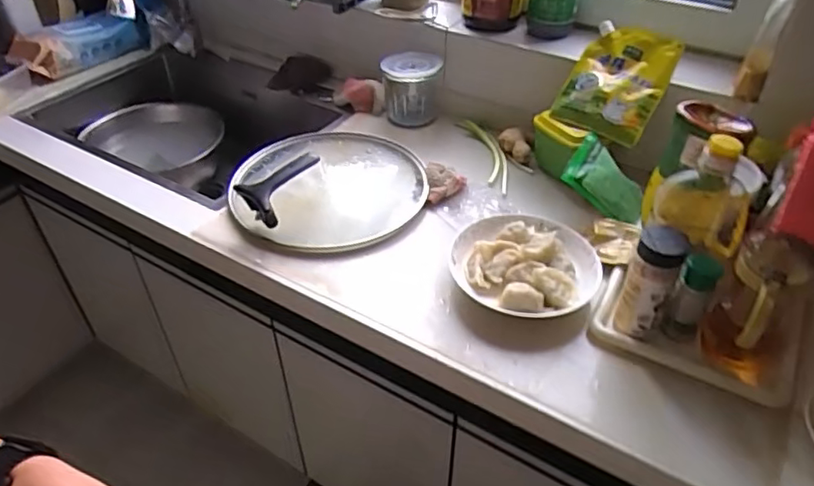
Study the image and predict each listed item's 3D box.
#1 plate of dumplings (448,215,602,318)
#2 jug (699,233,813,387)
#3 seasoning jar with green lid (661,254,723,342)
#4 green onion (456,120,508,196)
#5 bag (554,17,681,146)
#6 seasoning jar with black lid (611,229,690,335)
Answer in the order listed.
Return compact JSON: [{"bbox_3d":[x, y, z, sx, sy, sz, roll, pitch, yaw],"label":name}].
[{"bbox_3d":[0.168,0.031,0.855,0.202,0.043,0.192,1,40,-1],"label":"plate of dumplings"},{"bbox_3d":[0.411,0.079,0.705,0.086,0.156,0.092,-32,50,-34],"label":"jug"},{"bbox_3d":[0.349,0.067,0.740,0.041,0.104,0.050,24,45,24],"label":"seasoning jar with green lid"},{"bbox_3d":[0.151,-0.173,1.132,0.051,0.017,0.256,-8,41,-12],"label":"green onion"},{"bbox_3d":[0.347,-0.266,1.003,0.154,0.193,0.044,24,2,13],"label":"bag"},{"bbox_3d":[0.297,0.043,0.735,0.050,0.132,0.054,20,43,20],"label":"seasoning jar with black lid"}]

